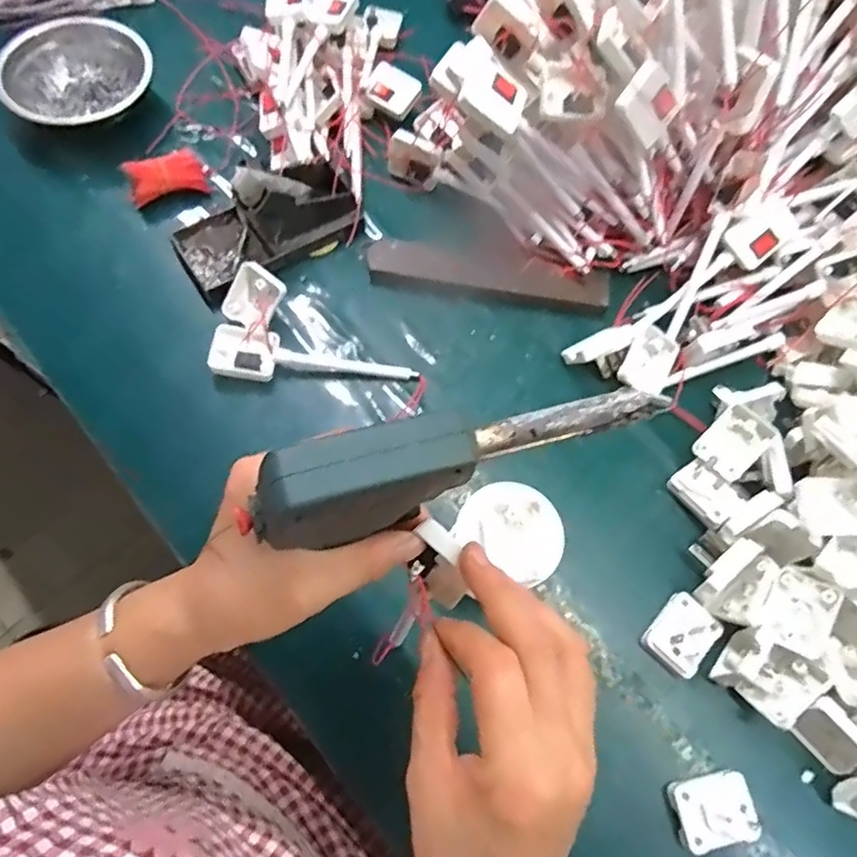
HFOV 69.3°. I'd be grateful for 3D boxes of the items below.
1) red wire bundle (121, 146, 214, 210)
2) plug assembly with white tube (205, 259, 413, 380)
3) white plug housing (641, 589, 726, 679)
[{"bbox_3d":[-0.226,-0.218,0.533,0.063,0.030,0.035,-21,71,-11],"label":"red wire bundle"},{"bbox_3d":[-0.088,-0.073,0.480,0.151,0.036,0.084,7,67,-1],"label":"plug assembly with white tube"},{"bbox_3d":[0.176,0.141,0.422,0.041,0.017,0.048,41,72,12],"label":"white plug housing"}]

